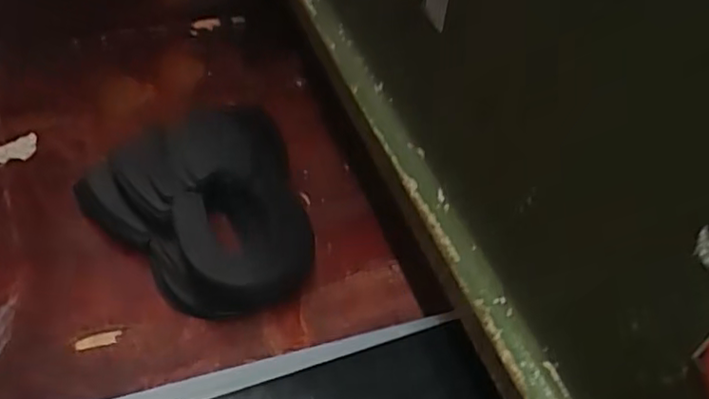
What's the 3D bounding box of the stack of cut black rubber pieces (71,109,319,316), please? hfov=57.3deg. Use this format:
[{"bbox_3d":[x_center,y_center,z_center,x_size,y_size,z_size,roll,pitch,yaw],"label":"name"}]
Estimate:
[{"bbox_3d":[-0.123,0.002,0.506,0.166,0.039,0.213,-13,50,-16],"label":"stack of cut black rubber pieces"}]

